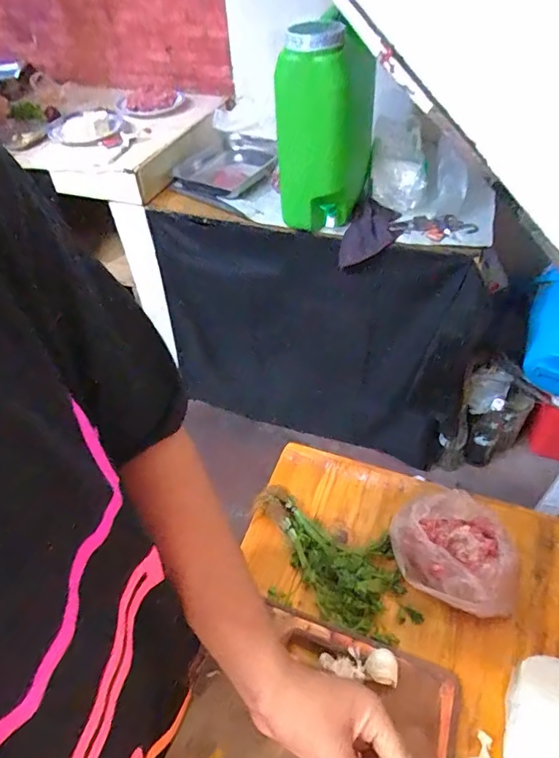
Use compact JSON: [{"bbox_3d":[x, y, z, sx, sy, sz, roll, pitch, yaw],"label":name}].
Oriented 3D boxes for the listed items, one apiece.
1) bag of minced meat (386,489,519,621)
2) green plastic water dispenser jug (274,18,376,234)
[{"bbox_3d":[0.225,0.224,0.617,0.134,0.052,0.150,-7,47,-4],"label":"bag of minced meat"},{"bbox_3d":[0.110,-0.587,1.134,0.213,0.419,0.246,6,48,8],"label":"green plastic water dispenser jug"}]

